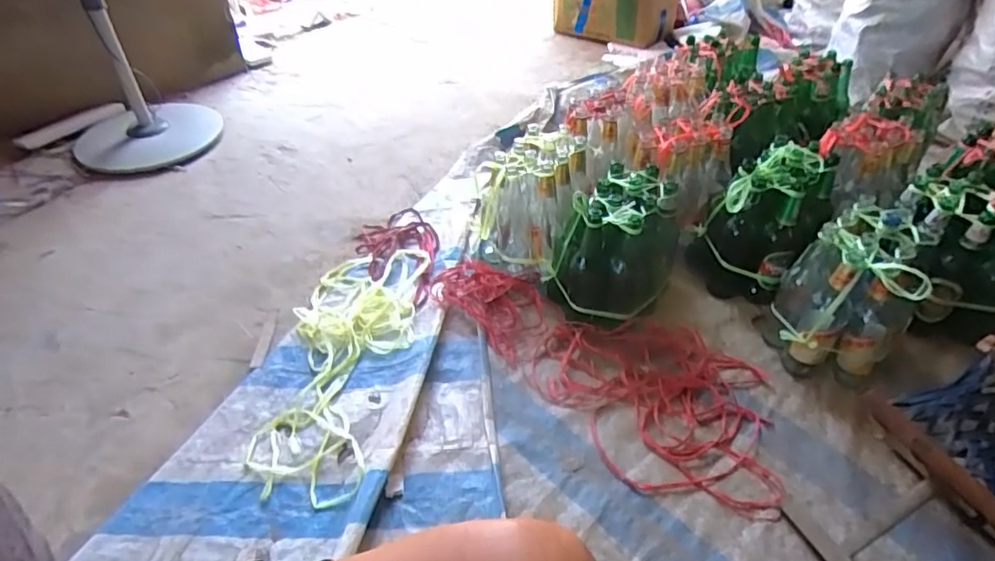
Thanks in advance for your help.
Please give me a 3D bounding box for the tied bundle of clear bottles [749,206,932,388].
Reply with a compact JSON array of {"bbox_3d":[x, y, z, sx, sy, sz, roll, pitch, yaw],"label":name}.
[{"bbox_3d":[0.646,0.019,1.075,0.209,0.246,0.265,28,49,28],"label":"tied bundle of clear bottles"}]

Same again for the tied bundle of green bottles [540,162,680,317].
[{"bbox_3d":[0.241,-0.079,1.149,0.213,0.211,0.258,24,47,25],"label":"tied bundle of green bottles"}]

